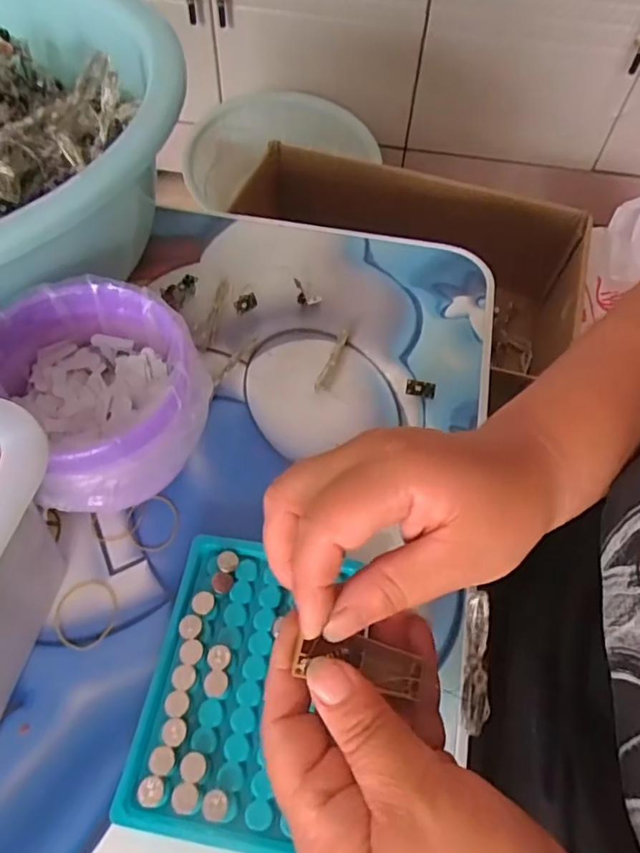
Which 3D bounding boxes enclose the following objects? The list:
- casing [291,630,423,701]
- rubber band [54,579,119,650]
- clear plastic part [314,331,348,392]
[{"bbox_3d":[0.014,0.090,0.218,0.047,0.006,0.015,19,59,-9],"label":"casing"},{"bbox_3d":[-0.123,0.098,0.299,0.032,0.004,0.036,10,59,4],"label":"rubber band"},{"bbox_3d":[0.010,-0.045,0.385,0.009,0.008,0.051,20,60,10],"label":"clear plastic part"}]

